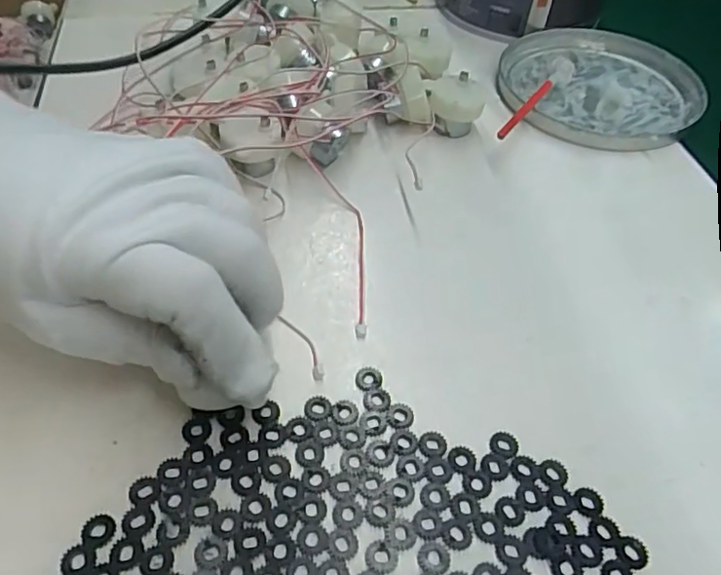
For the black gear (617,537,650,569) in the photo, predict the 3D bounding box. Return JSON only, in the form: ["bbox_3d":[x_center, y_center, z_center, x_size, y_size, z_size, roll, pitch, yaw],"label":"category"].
[{"bbox_3d":[0.093,0.090,0.202,0.010,0.004,0.010,2,49,-3],"label":"black gear"}]

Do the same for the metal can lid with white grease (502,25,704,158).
[{"bbox_3d":[0.160,-0.137,0.396,0.128,0.015,0.132,2,49,-3],"label":"metal can lid with white grease"}]

